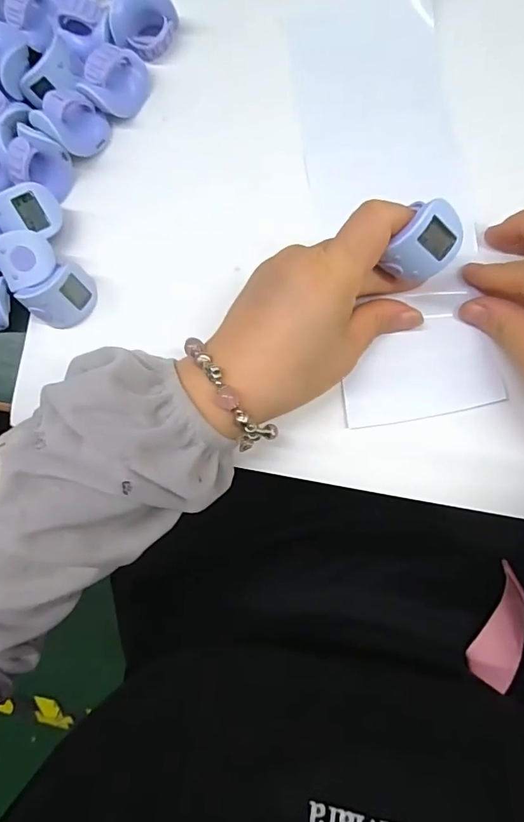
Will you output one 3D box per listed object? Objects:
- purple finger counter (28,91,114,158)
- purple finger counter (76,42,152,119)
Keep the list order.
[{"bbox_3d":[-0.111,-0.170,0.280,0.035,0.030,0.025,-42,81,1],"label":"purple finger counter"},{"bbox_3d":[-0.086,-0.198,0.282,0.026,0.025,0.036,24,87,8],"label":"purple finger counter"}]

